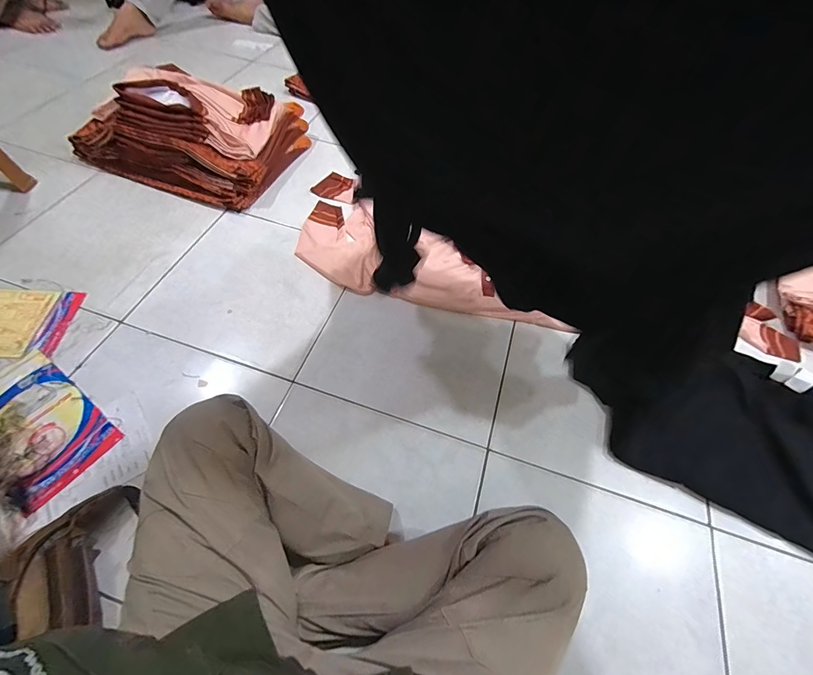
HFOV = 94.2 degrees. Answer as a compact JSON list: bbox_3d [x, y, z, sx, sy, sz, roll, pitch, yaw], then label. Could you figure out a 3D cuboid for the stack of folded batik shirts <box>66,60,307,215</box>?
[{"bbox_3d":[-0.599,-0.611,1.071,0.501,0.194,0.401,17,57,6],"label":"stack of folded batik shirts"}]

